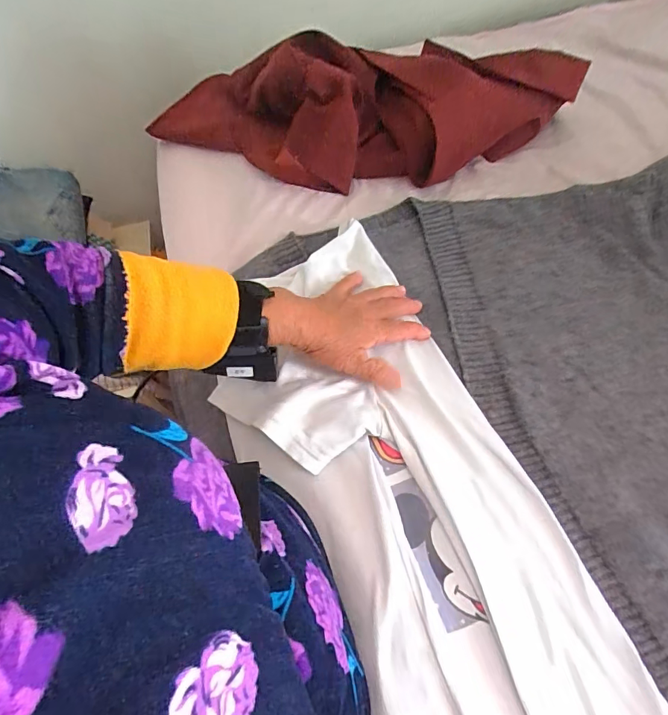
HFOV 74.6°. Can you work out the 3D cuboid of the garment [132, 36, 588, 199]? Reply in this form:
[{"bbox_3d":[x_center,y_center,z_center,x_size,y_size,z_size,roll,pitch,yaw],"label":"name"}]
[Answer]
[{"bbox_3d":[0.014,-0.323,0.568,0.546,0.115,0.178,8,62,9],"label":"garment"}]

